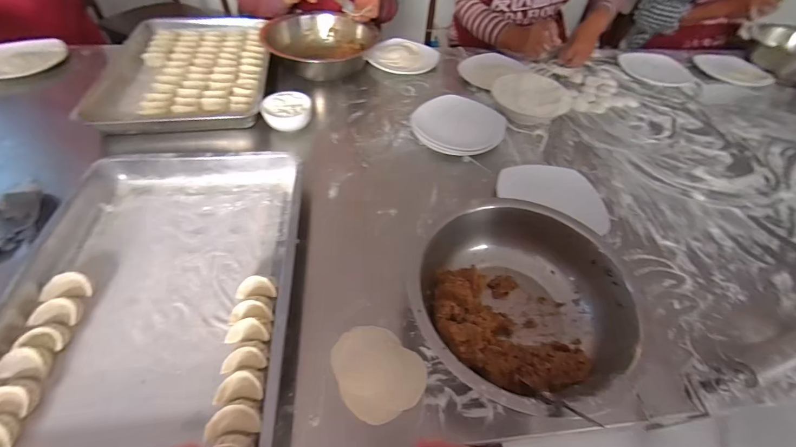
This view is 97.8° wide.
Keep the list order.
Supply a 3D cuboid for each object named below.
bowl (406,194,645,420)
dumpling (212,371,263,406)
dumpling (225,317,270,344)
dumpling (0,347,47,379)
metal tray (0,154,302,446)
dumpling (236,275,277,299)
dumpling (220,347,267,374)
[{"bbox_3d":[0.158,0.112,0.439,0.263,0.097,0.234,-3,52,-6],"label":"bowl"},{"bbox_3d":[-0.178,0.188,0.395,0.048,0.026,0.030,-5,52,-8],"label":"dumpling"},{"bbox_3d":[-0.186,0.137,0.436,0.052,0.027,0.026,0,51,-4],"label":"dumpling"},{"bbox_3d":[-0.429,0.160,0.397,0.050,0.017,0.030,0,51,-3],"label":"dumpling"},{"bbox_3d":[-0.316,0.079,0.462,0.347,0.050,0.483,-3,52,-6],"label":"metal tray"},{"bbox_3d":[-0.191,0.090,0.475,0.049,0.028,0.027,-4,52,-7],"label":"dumpling"},{"bbox_3d":[-0.181,0.164,0.414,0.051,0.026,0.024,-4,52,-7],"label":"dumpling"}]

